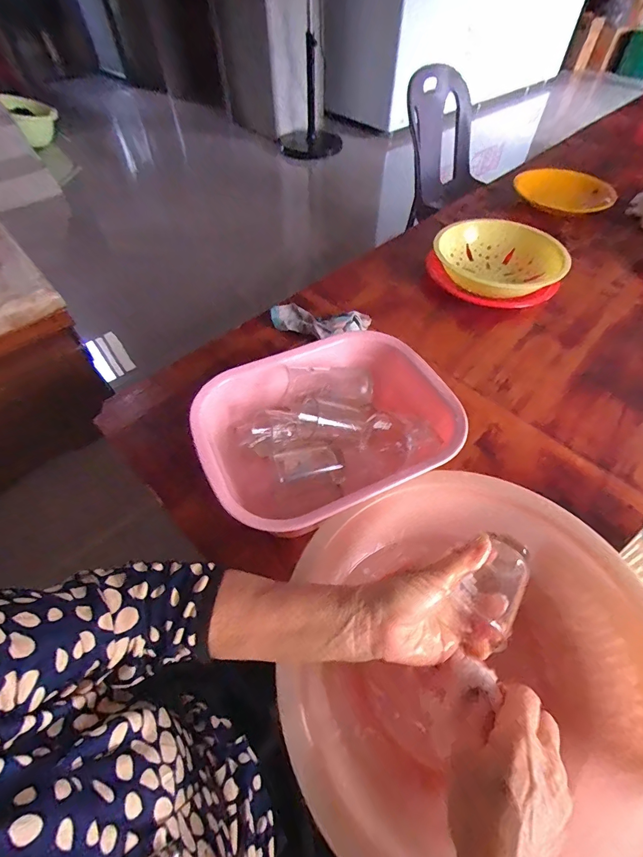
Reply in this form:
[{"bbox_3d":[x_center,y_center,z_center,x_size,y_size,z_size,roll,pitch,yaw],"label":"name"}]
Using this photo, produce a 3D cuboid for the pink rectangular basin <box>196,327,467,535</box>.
[{"bbox_3d":[0.006,0.013,0.508,0.296,0.119,0.243,-23,57,-15],"label":"pink rectangular basin"}]

